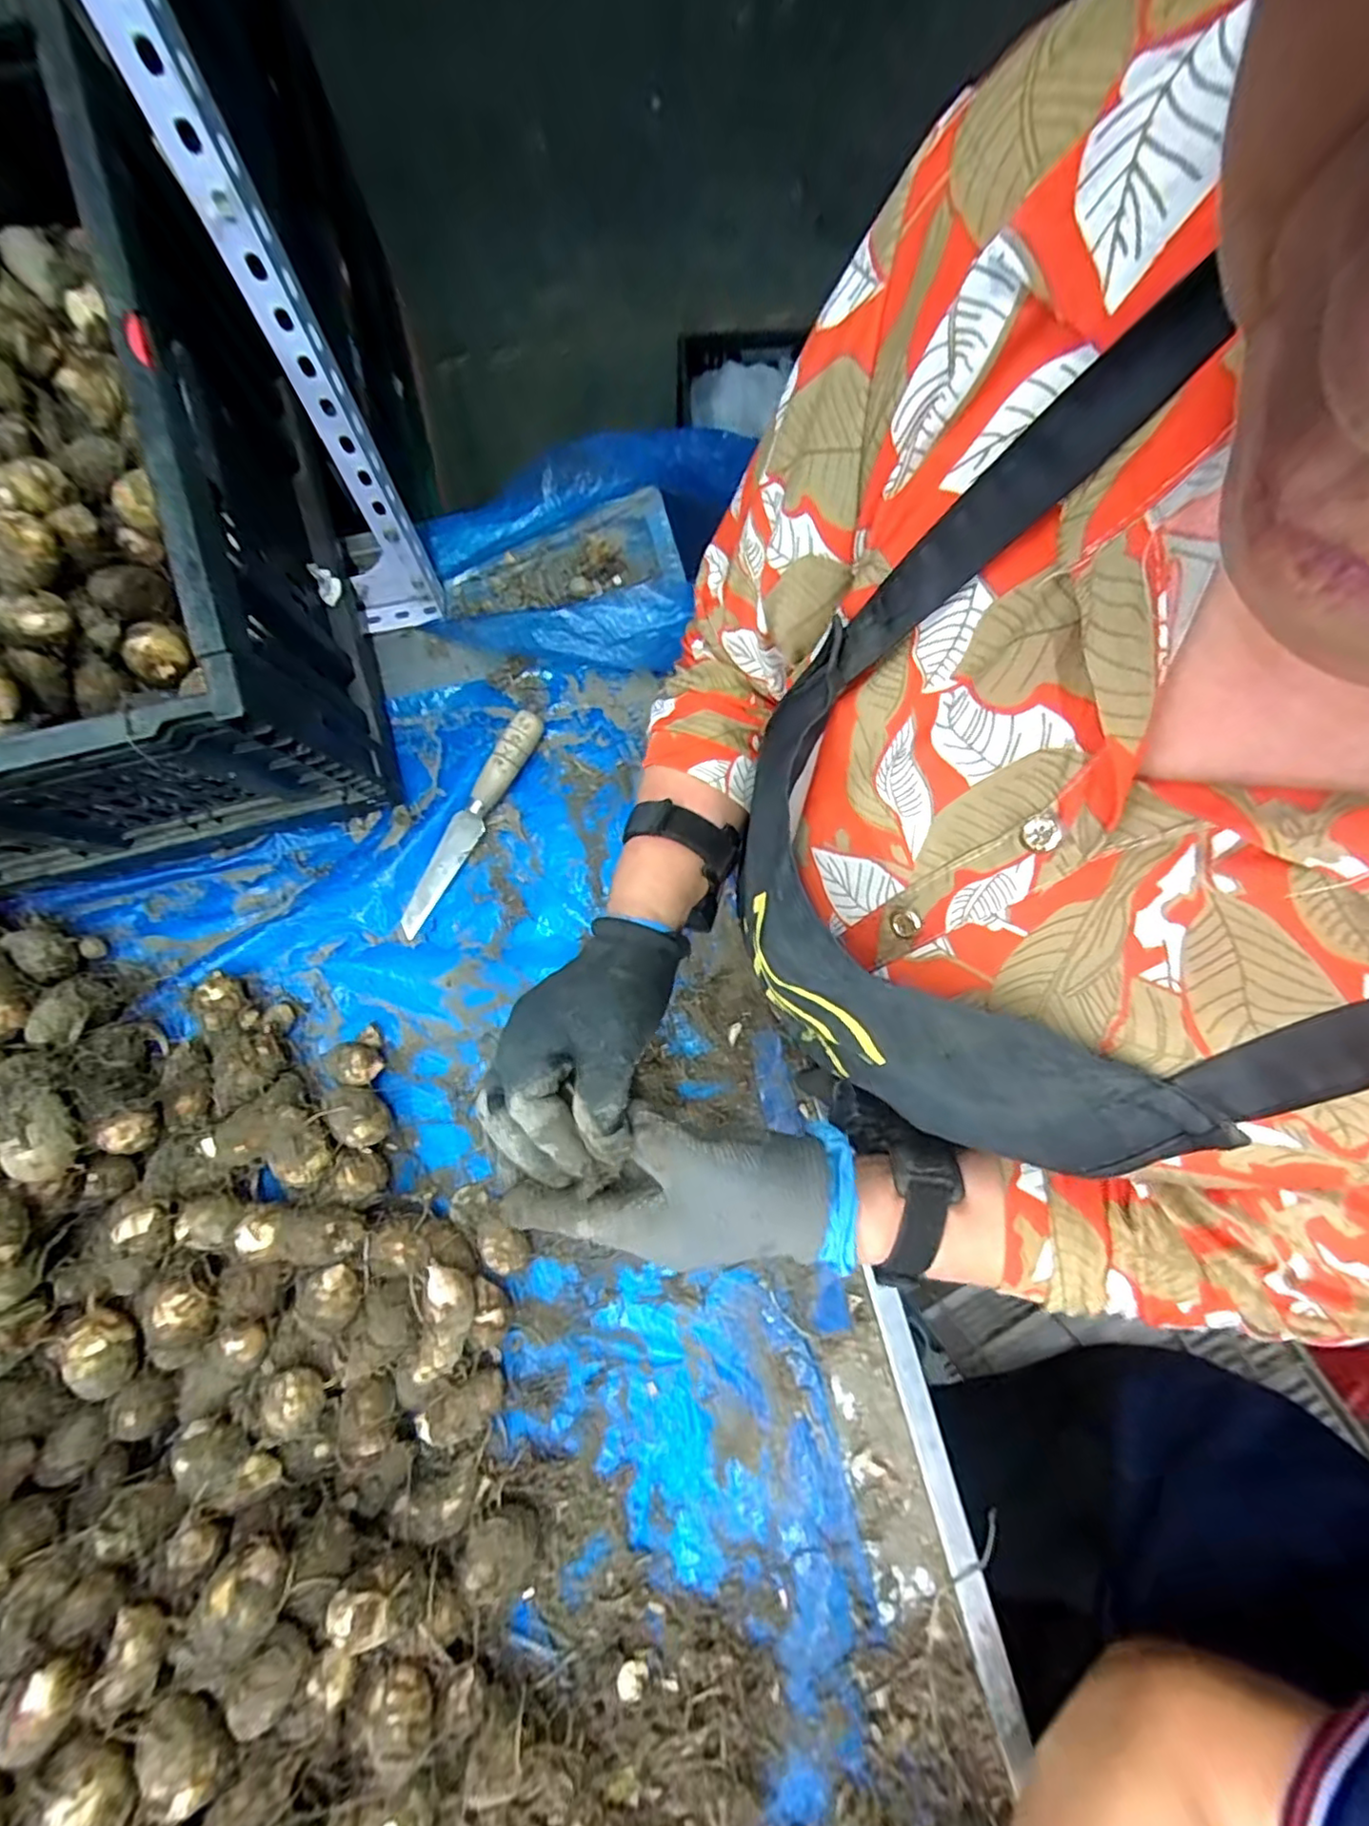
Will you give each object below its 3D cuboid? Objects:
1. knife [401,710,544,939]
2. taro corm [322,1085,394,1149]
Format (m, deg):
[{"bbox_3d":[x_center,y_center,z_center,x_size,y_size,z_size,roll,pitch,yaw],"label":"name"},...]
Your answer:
[{"bbox_3d":[-0.177,-0.075,0.524,0.024,0.029,0.200,29,81,6],"label":"knife"},{"bbox_3d":[-0.235,0.147,0.470,0.033,0.037,0.045,-30,80,-5],"label":"taro corm"}]

